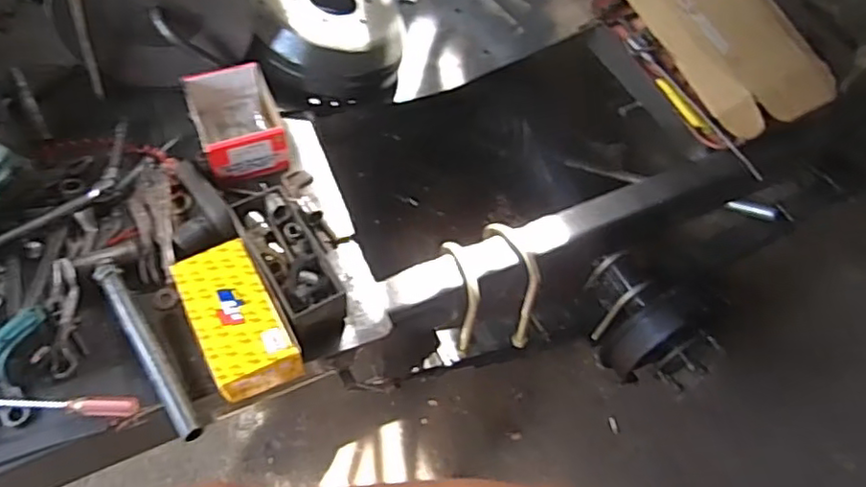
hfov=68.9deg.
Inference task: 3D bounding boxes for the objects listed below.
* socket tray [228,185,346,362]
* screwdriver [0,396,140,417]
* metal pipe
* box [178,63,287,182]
[{"bbox_3d":[-0.193,0.031,0.871,0.091,0.068,0.248,-25,63,-19],"label":"socket tray"},{"bbox_3d":[-0.446,0.194,0.754,0.179,0.022,0.021,2,58,-4],"label":"screwdriver"},{"bbox_3d":[-0.366,0.134,0.810,0.028,0.020,0.276,-29,65,-21],"label":"metal pipe"},{"bbox_3d":[-0.310,-0.194,1.009,0.124,0.073,0.181,-18,61,-15],"label":"box"}]

